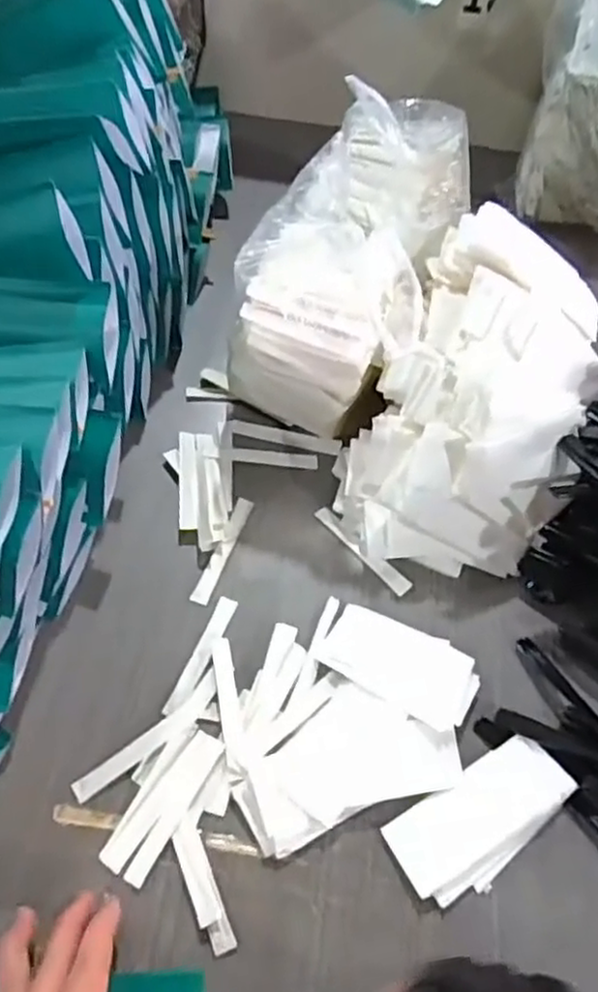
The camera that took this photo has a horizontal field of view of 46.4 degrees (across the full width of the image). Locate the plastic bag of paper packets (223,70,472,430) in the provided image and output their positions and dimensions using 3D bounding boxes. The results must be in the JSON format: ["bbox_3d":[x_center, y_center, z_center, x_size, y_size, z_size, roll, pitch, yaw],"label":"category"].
[{"bbox_3d":[0.055,-0.207,0.564,0.128,0.135,0.292,23,75,9],"label":"plastic bag of paper packets"}]

